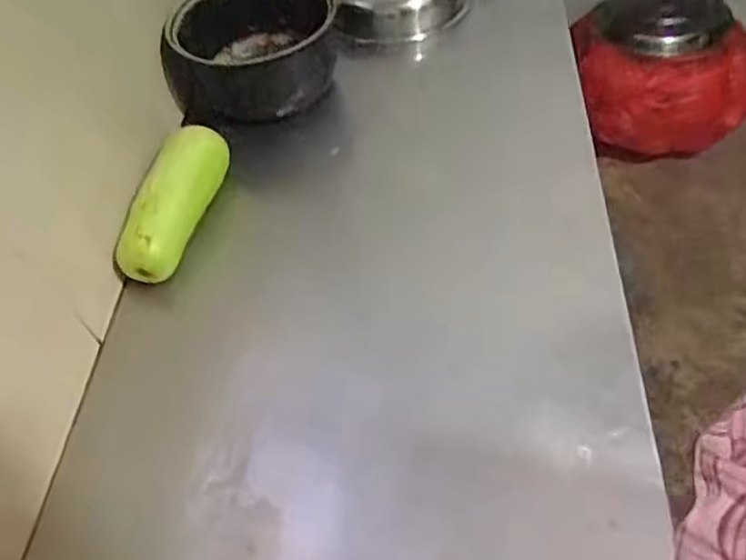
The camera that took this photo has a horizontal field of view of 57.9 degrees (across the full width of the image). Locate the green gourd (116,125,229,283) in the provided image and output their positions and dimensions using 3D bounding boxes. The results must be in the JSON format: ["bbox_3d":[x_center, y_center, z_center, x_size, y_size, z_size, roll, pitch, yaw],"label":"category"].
[{"bbox_3d":[-0.231,-0.087,0.760,0.072,0.067,0.209,4,52,8],"label":"green gourd"}]

